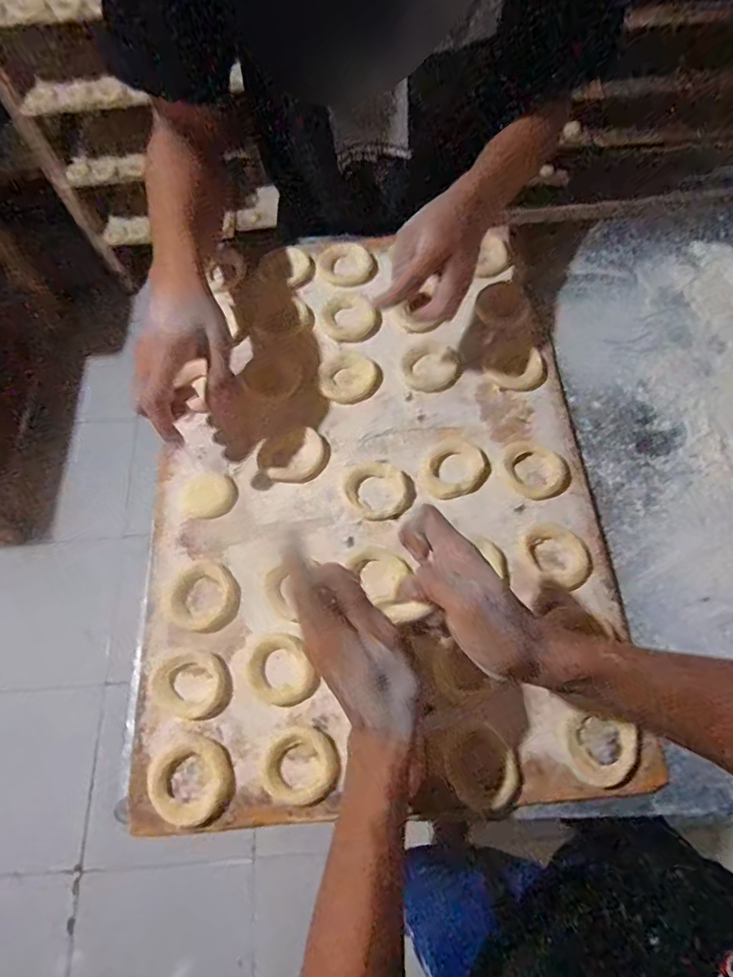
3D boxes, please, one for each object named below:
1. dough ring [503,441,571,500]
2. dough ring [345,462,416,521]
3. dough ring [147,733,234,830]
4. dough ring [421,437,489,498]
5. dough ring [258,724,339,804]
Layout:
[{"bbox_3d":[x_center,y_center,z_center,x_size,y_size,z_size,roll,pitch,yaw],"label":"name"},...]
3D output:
[{"bbox_3d":[0.167,-0.020,0.495,0.058,0.009,0.061,-1,67,3],"label":"dough ring"},{"bbox_3d":[0.013,0.003,0.495,0.068,0.011,0.055,2,68,4],"label":"dough ring"},{"bbox_3d":[-0.140,0.234,0.407,0.062,0.011,0.065,-1,67,3],"label":"dough ring"},{"bbox_3d":[0.088,-0.021,0.500,0.062,0.012,0.068,-1,67,3],"label":"dough ring"},{"bbox_3d":[-0.053,0.223,0.408,0.060,0.010,0.056,-1,67,3],"label":"dough ring"}]

